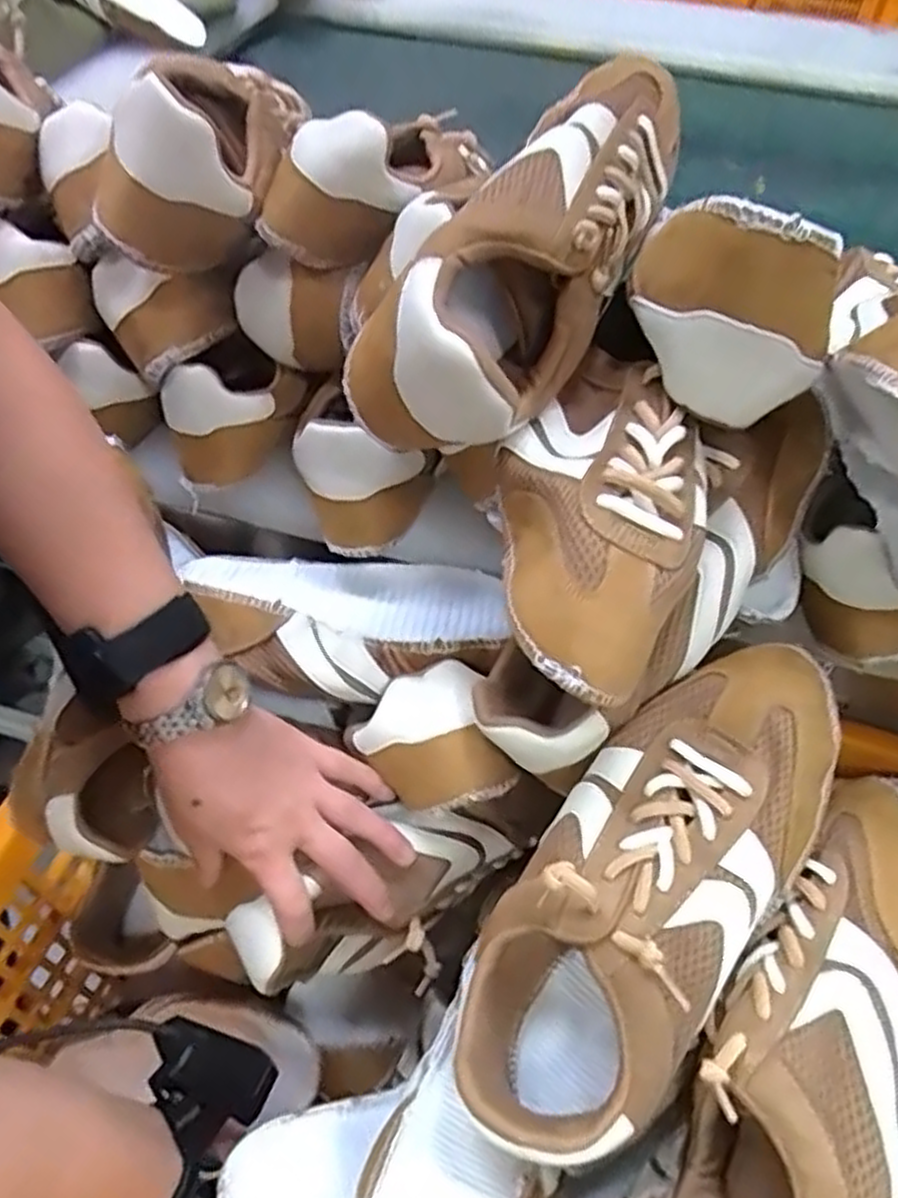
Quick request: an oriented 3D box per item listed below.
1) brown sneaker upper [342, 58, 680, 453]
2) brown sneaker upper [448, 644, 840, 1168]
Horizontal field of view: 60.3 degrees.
[{"bbox_3d":[0.039,-0.155,0.348,0.080,0.079,0.211,34,80,22],"label":"brown sneaker upper"},{"bbox_3d":[0.091,0.121,0.345,0.092,0.079,0.233,33,81,21],"label":"brown sneaker upper"}]

